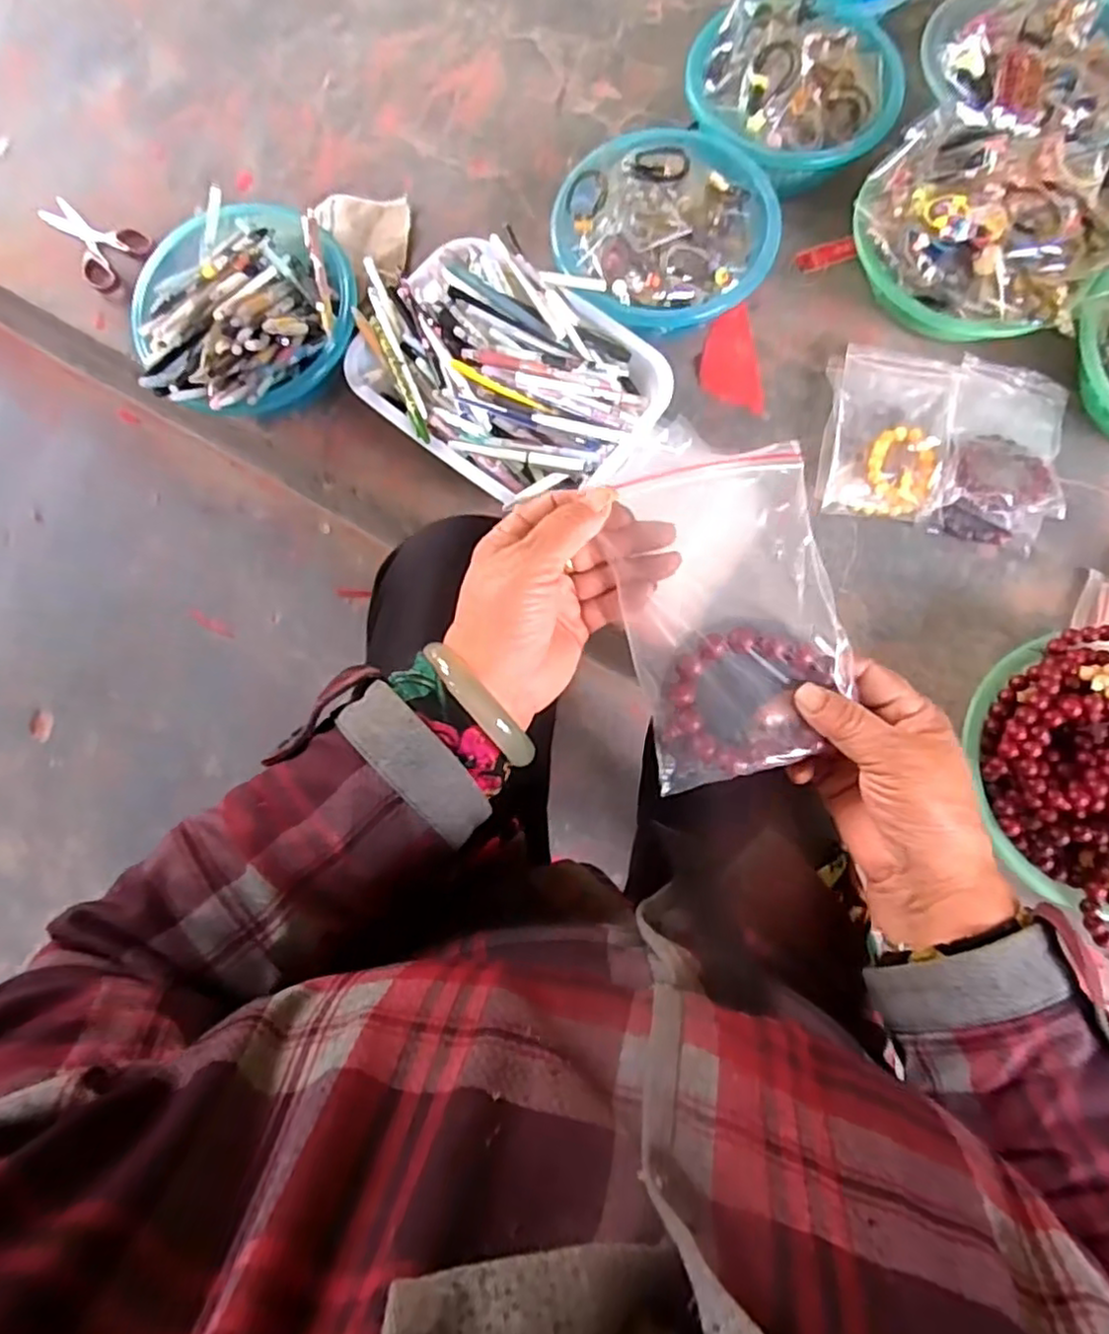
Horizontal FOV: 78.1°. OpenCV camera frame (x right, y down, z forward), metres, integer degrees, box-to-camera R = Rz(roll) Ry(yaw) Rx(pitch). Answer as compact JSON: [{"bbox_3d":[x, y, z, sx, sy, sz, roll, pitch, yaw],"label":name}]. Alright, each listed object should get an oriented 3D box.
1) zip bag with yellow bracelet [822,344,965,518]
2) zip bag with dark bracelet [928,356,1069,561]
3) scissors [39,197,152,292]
[{"bbox_3d":[0.337,-0.237,0.695,0.119,0.039,0.173,13,79,4],"label":"zip bag with yellow bracelet"},{"bbox_3d":[0.449,-0.216,0.687,0.108,0.052,0.183,16,79,4],"label":"zip bag with dark bracelet"},{"bbox_3d":[-0.536,-0.499,0.790,0.133,0.009,0.084,43,82,9],"label":"scissors"}]

